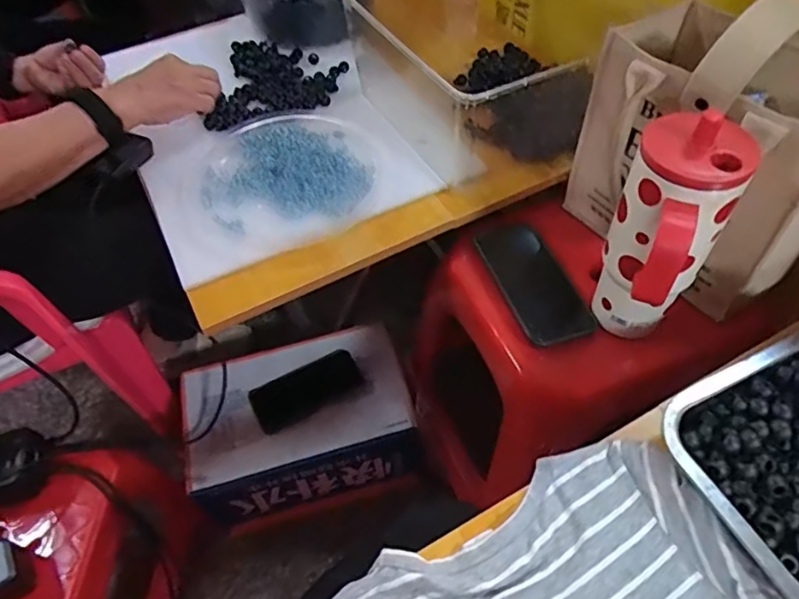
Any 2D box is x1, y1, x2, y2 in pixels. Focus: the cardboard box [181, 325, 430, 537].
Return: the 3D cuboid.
[{"bbox_3d":[-0.150,0.199,0.913,0.321,0.174,0.208,-16,54,-9],"label":"cardboard box"}]

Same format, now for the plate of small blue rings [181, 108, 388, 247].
[{"bbox_3d":[-0.136,-0.152,0.689,0.221,0.026,0.218,-2,53,2],"label":"plate of small blue rings"}]

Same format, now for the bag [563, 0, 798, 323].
[{"bbox_3d":[0.307,-0.157,0.554,0.154,0.249,0.231,-29,56,-17],"label":"bag"}]

